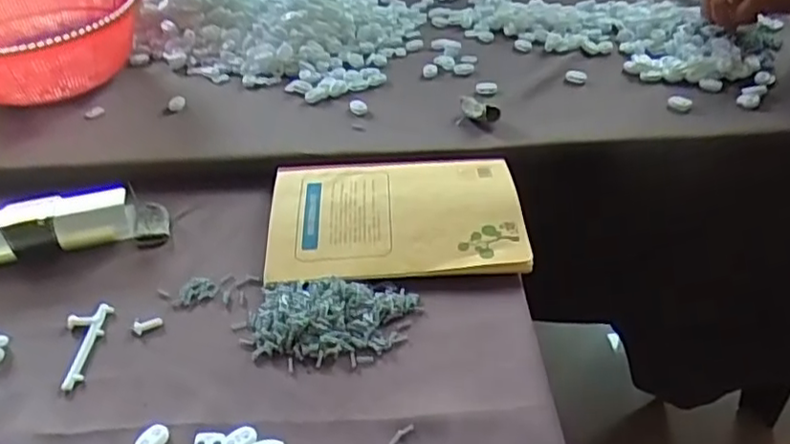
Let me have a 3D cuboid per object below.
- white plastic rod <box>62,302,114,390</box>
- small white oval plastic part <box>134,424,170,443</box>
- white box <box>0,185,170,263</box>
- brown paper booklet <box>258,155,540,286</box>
[{"bbox_3d":[-0.227,0.087,0.473,0.027,0.006,0.073,-3,40,3],"label":"white plastic rod"},{"bbox_3d":[-0.150,0.135,0.408,0.012,0.009,0.022,21,46,27],"label":"small white oval plastic part"},{"bbox_3d":[-0.285,0.002,0.552,0.181,0.036,0.053,-9,40,-5],"label":"white box"},{"bbox_3d":[-0.001,-0.011,0.555,0.204,0.015,0.141,-3,43,1],"label":"brown paper booklet"}]

